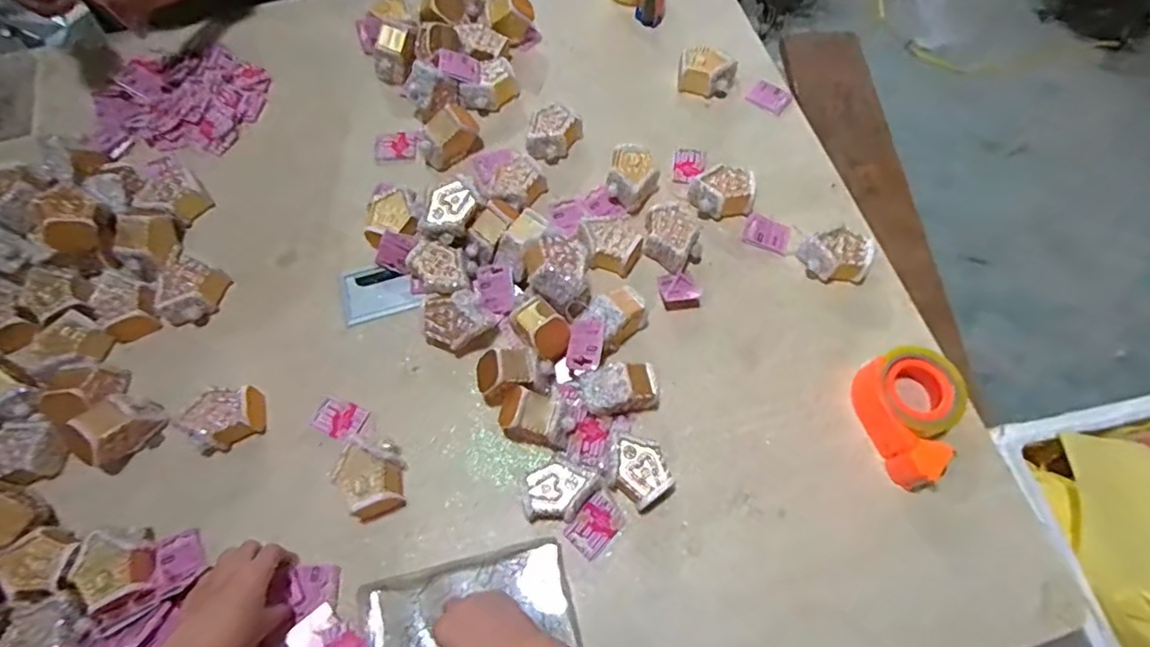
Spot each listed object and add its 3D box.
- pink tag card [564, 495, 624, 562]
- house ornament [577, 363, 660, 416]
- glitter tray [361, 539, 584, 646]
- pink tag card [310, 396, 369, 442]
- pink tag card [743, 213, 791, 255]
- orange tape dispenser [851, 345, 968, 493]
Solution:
[{"bbox_3d":[0.021,0.225,0.652,0.044,0.006,0.058,44,75,4],"label":"pink tag card"},{"bbox_3d":[0.051,0.078,0.681,0.088,0.064,0.045,-12,68,-5],"label":"house ornament"},{"bbox_3d":[-0.102,0.335,0.601,0.211,0.017,0.179,-11,68,-4],"label":"glitter tray"},{"bbox_3d":[-0.283,0.115,0.710,0.055,0.004,0.045,28,78,-1],"label":"pink tag card"},{"bbox_3d":[0.262,-0.121,0.801,0.060,0.008,0.045,19,77,9],"label":"pink tag card"},{"bbox_3d":[0.375,0.102,0.670,0.116,0.055,0.149,21,69,9],"label":"orange tape dispenser"}]

